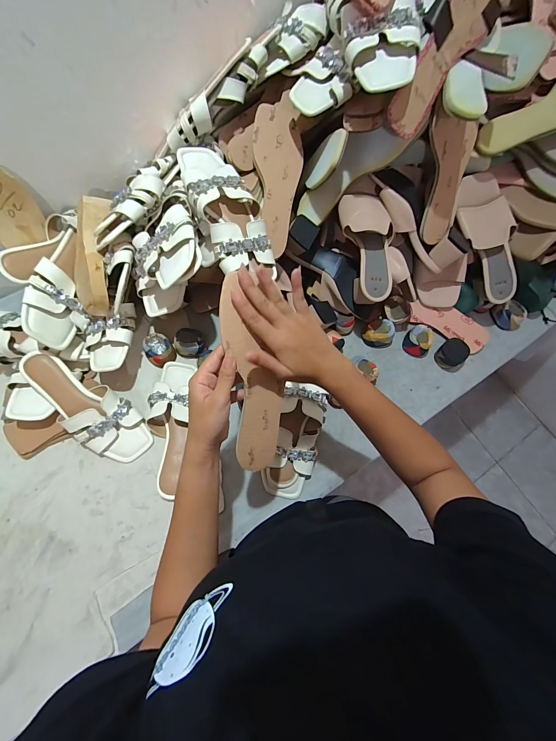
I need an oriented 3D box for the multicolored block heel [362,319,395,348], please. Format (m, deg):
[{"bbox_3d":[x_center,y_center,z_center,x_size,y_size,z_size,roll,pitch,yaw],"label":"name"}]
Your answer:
[{"bbox_3d":[0.207,-0.076,0.619,0.059,0.039,0.056,-22,73,-10],"label":"multicolored block heel"}]

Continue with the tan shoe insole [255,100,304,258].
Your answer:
[{"bbox_3d":[0.002,-0.321,0.511,0.077,0.013,0.234,-2,97,-3],"label":"tan shoe insole"}]

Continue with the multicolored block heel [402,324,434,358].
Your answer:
[{"bbox_3d":[0.292,-0.063,0.624,0.048,0.041,0.058,14,70,2],"label":"multicolored block heel"}]

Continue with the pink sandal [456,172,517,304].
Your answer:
[{"bbox_3d":[0.398,-0.241,0.560,0.071,0.045,0.238,-28,103,-12],"label":"pink sandal"}]

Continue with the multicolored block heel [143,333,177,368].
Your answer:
[{"bbox_3d":[-0.229,-0.039,0.580,0.051,0.037,0.055,1,70,-2],"label":"multicolored block heel"}]

